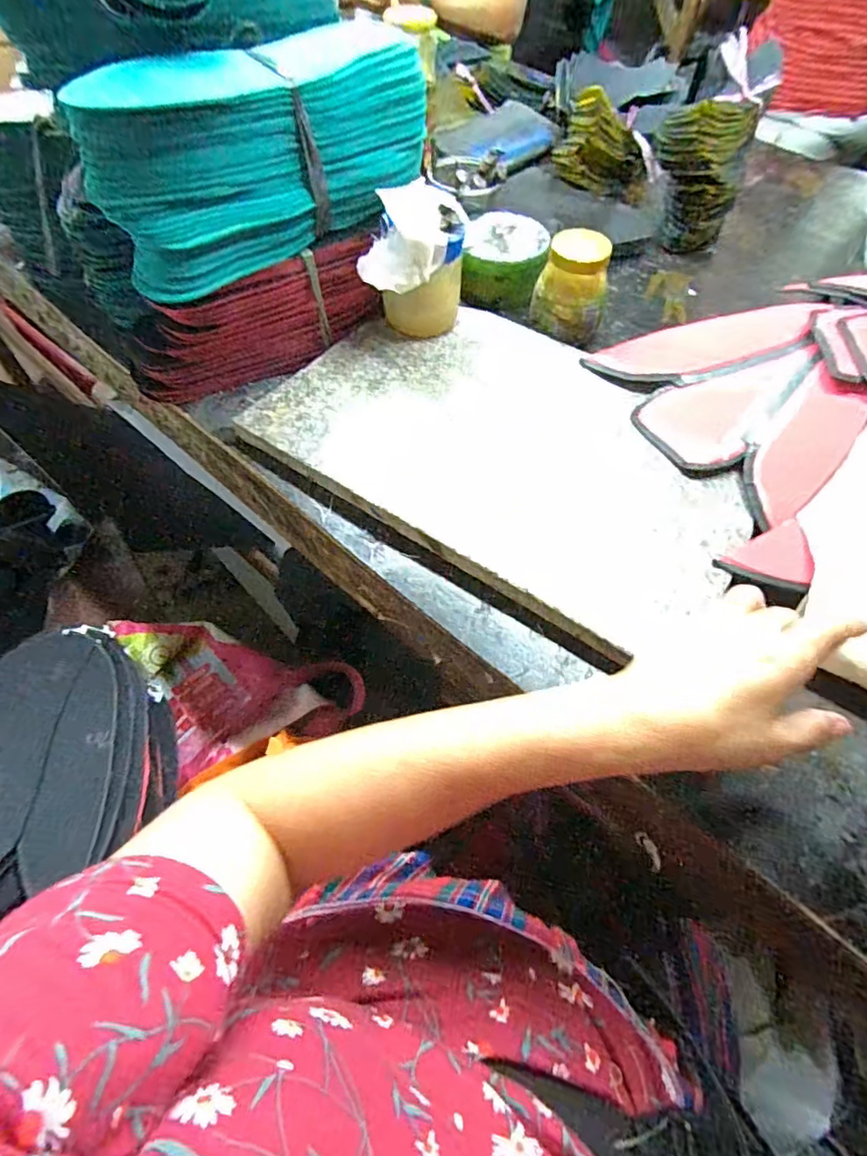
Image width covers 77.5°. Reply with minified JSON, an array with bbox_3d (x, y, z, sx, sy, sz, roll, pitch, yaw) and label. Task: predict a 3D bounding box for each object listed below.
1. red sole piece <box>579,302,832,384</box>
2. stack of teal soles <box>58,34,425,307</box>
[{"bbox_3d":[0.241,-0.212,0.492,0.193,0.012,0.066,-9,57,13],"label":"red sole piece"},{"bbox_3d":[-0.134,-0.349,0.445,0.280,0.122,0.088,-37,65,-21],"label":"stack of teal soles"}]

